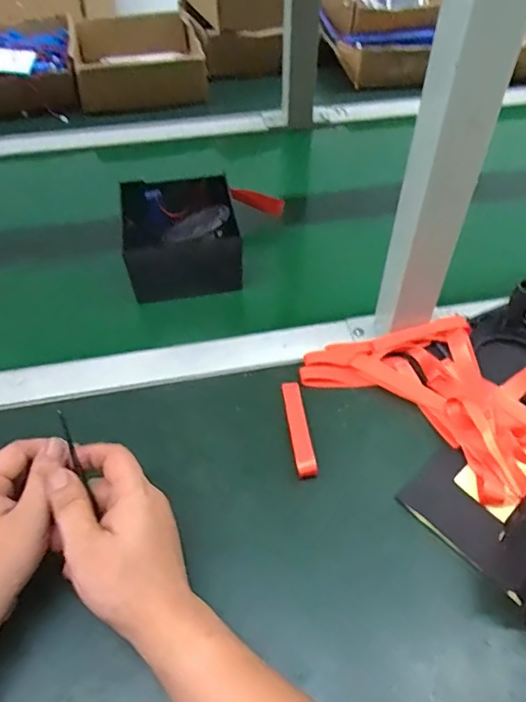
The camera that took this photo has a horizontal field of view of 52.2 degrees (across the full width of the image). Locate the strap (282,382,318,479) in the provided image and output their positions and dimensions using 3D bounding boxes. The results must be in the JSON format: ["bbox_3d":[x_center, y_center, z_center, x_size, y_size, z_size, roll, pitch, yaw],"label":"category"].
[{"bbox_3d":[0.030,0.064,0.461,0.018,0.011,0.094,-6,51,-5],"label":"strap"}]

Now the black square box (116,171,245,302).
[{"bbox_3d":[-0.086,-0.127,0.572,0.114,0.063,0.137,-8,51,-7],"label":"black square box"}]

